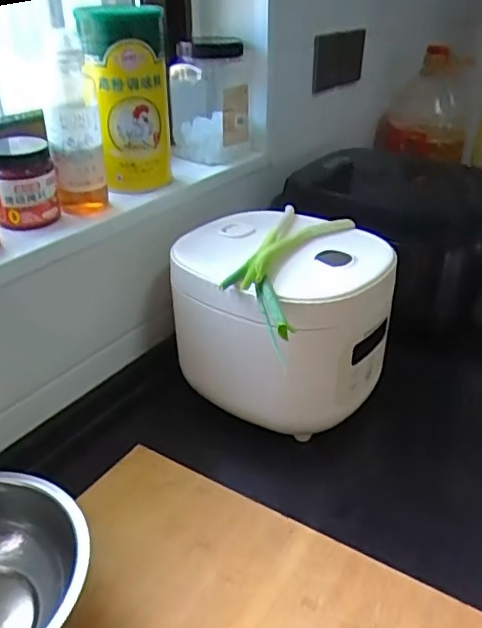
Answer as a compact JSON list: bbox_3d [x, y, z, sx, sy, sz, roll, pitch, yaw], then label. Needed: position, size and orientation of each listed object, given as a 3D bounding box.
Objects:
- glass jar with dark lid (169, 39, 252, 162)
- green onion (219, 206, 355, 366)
[{"bbox_3d":[-0.043,-0.309,0.842,0.113,0.151,0.103,-2,30,-2],"label":"glass jar with dark lid"},{"bbox_3d":[0.048,-0.056,0.621,0.097,0.034,0.297,10,31,18],"label":"green onion"}]

